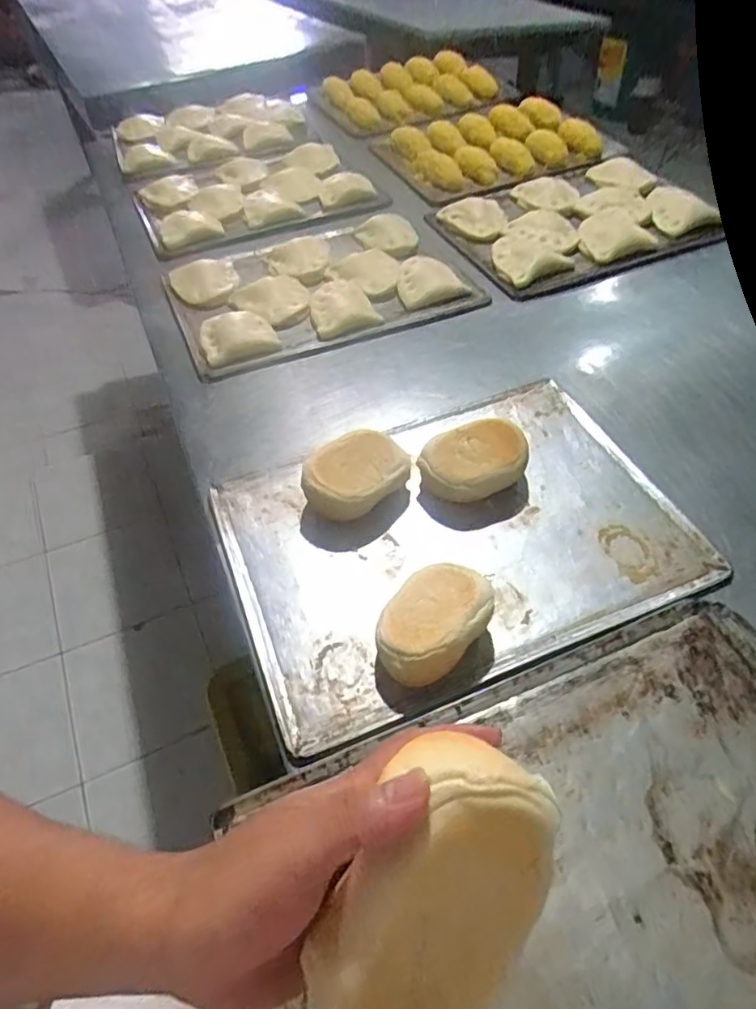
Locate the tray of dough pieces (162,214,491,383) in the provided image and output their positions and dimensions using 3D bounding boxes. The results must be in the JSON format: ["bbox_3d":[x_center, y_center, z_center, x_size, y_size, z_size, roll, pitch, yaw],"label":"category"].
[{"bbox_3d":[-0.103,-0.354,0.956,0.434,0.034,0.335,-19,52,-13],"label":"tray of dough pieces"}]

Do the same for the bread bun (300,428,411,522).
[{"bbox_3d":[-0.025,-0.027,0.633,0.111,0.056,0.075,-34,57,-23],"label":"bread bun"}]

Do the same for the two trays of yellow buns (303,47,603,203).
[{"bbox_3d":[0.154,-0.901,1.353,0.412,0.059,0.694,-22,53,-15],"label":"two trays of yellow buns"}]

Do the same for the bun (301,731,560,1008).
[{"bbox_3d":[0.025,0.151,0.244,0.076,0.050,0.109,37,80,-14],"label":"bun"}]

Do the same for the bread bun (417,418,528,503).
[{"bbox_3d":[0.103,-0.043,0.644,0.109,0.063,0.068,-19,52,-13],"label":"bread bun"}]

